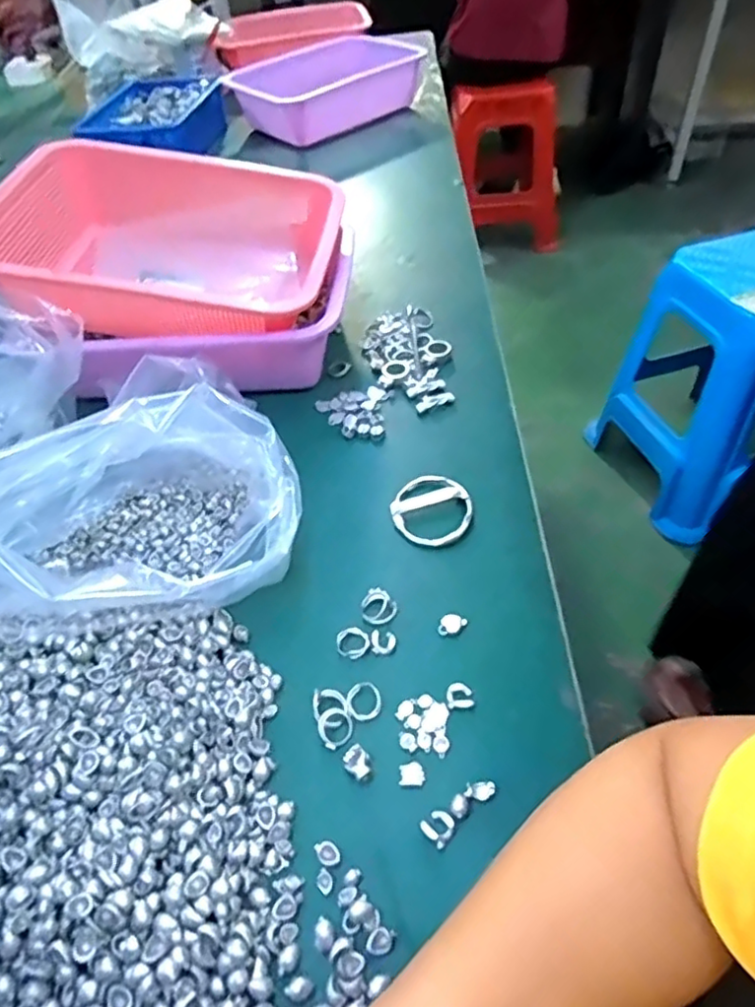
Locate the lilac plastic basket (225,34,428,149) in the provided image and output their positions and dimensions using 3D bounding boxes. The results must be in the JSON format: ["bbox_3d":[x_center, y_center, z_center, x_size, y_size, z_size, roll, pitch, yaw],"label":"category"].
[{"bbox_3d":[-0.081,-0.711,1.086,0.320,0.071,0.213,-26,50,-17],"label":"lilac plastic basket"}]

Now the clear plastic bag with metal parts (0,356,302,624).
[{"bbox_3d":[-0.167,0.005,0.435,0.220,0.108,0.151,-12,48,-3],"label":"clear plastic bag with metal parts"}]

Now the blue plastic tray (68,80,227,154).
[{"bbox_3d":[-0.367,-0.618,1.038,0.199,0.074,0.246,1,48,7],"label":"blue plastic tray"}]

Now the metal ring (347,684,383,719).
[{"bbox_3d":[-0.008,0.119,0.385,0.021,0.004,0.023,-3,48,4],"label":"metal ring"}]

